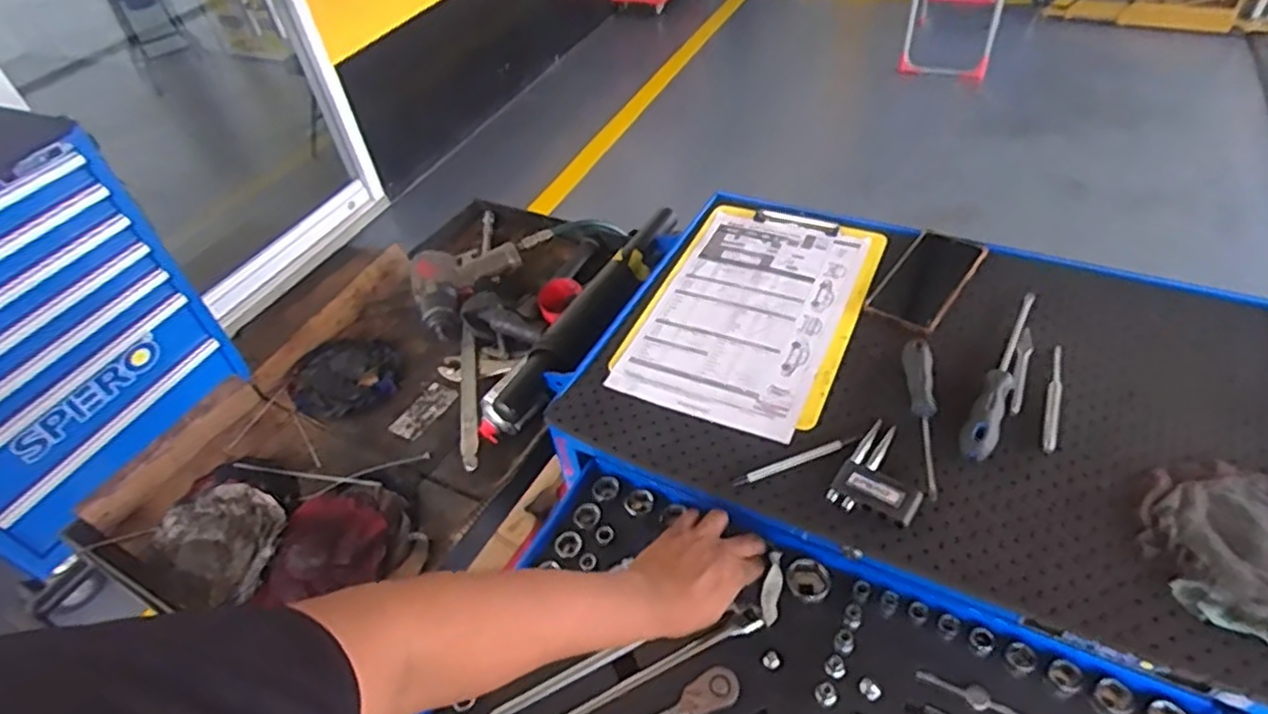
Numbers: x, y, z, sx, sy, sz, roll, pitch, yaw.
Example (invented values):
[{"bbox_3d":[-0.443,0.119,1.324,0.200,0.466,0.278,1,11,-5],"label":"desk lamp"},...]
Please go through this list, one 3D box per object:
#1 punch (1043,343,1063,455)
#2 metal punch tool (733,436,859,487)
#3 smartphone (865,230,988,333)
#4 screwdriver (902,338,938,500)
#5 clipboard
[{"bbox_3d":[0.420,0.039,0.696,0.013,0.007,0.144,15,49,22],"label":"punch"},{"bbox_3d":[0.160,0.102,0.687,0.133,0.008,0.013,-18,45,-10],"label":"metal punch tool"},{"bbox_3d":[0.354,-0.097,0.835,0.083,0.013,0.171,27,54,30],"label":"smartphone"},{"bbox_3d":[0.284,0.052,0.685,0.027,0.023,0.178,5,45,12],"label":"screwdriver"},{"bbox_3d":[0.144,-0.065,0.829,0.235,0.012,0.353,16,49,22],"label":"clipboard"}]

